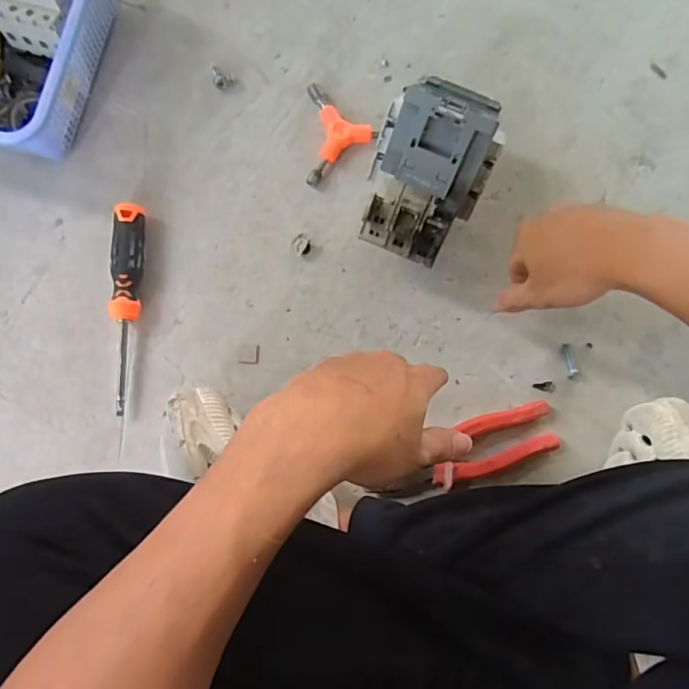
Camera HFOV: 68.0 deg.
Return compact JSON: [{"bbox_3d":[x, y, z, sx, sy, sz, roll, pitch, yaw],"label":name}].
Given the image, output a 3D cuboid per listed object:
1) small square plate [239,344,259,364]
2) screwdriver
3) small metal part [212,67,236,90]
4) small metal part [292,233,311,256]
[{"bbox_3d":[-0.092,0.009,0.494,0.019,0.004,0.019,1,82,0],"label":"small square plate"},{"bbox_3d":[-0.209,-0.037,0.484,0.026,0.027,0.197,1,82,0],"label":"screwdriver"},{"bbox_3d":[-0.128,-0.279,0.531,0.021,0.004,0.028,-34,84,-4],"label":"small metal part"},{"bbox_3d":[-0.043,-0.100,0.506,0.017,0.009,0.022,-33,84,-4],"label":"small metal part"}]

